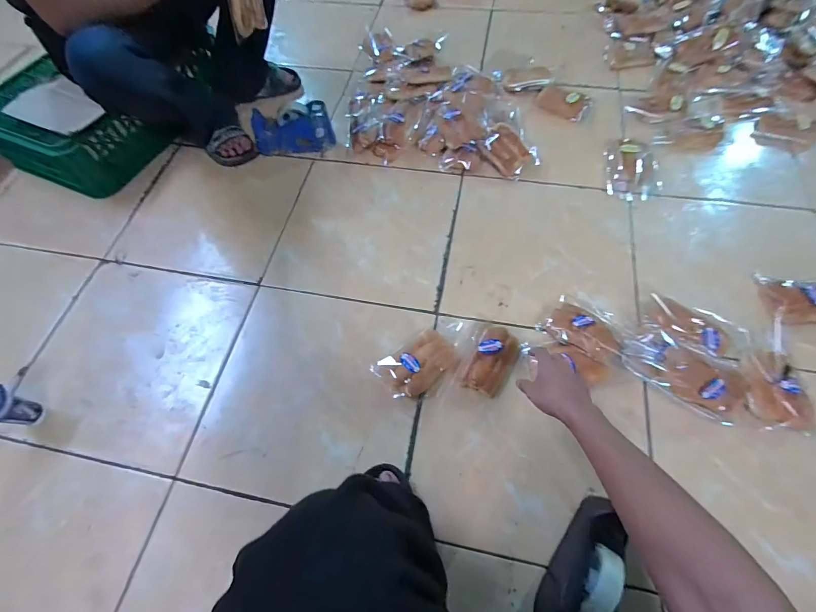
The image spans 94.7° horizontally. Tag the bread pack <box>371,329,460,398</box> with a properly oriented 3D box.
[{"bbox_3d":[0.022,0.113,0.719,0.147,0.037,0.109,-35,66,-14],"label":"bread pack"}]

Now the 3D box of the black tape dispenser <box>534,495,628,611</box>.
[{"bbox_3d":[0.253,0.378,0.529,0.080,0.108,0.194,23,66,14],"label":"black tape dispenser"}]

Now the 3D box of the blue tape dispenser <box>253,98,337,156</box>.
[{"bbox_3d":[-0.310,-0.472,1.007,0.212,0.095,0.099,-10,63,-1],"label":"blue tape dispenser"}]

